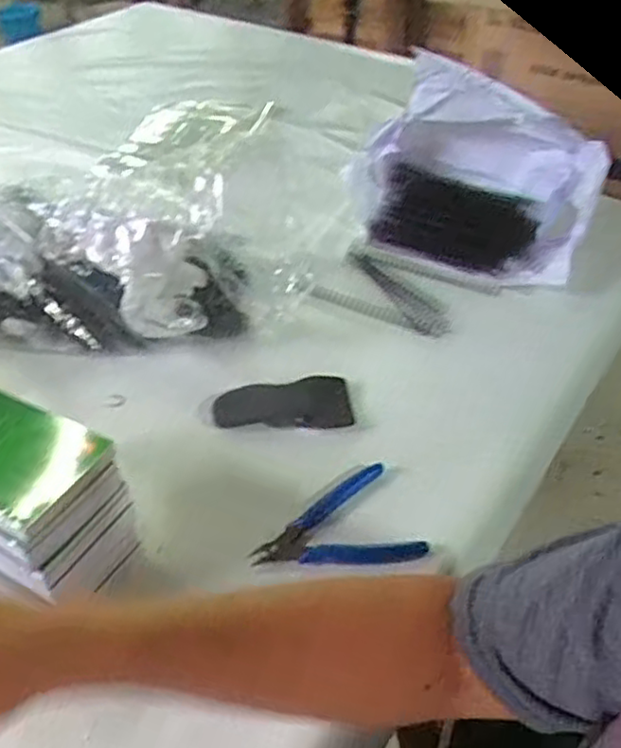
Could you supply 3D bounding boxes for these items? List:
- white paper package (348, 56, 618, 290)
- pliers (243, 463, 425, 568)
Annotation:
[{"bbox_3d":[0.171,-0.225,0.752,0.274,0.170,0.147,15,46,16],"label":"white paper package"},{"bbox_3d":[0.018,0.105,0.518,0.123,0.010,0.083,-2,44,-2],"label":"pliers"}]

